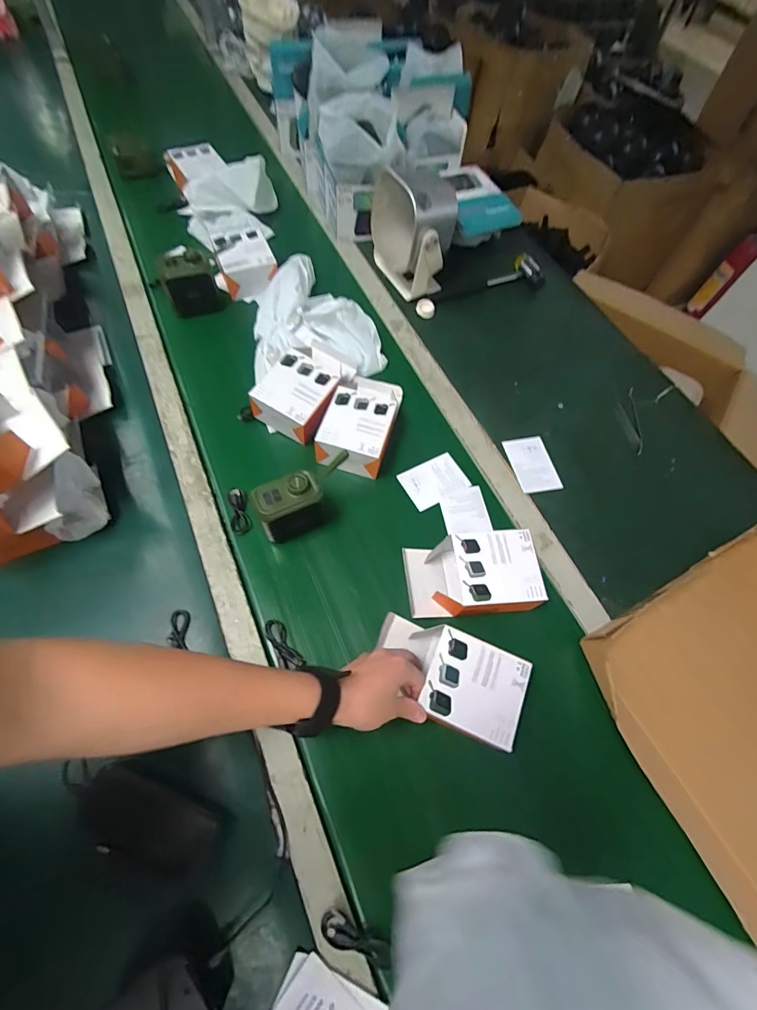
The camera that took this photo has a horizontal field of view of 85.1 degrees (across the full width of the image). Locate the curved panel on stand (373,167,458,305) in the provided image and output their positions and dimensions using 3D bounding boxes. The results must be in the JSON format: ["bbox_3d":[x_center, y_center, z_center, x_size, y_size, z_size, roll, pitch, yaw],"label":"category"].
[{"bbox_3d":[0.065,-0.519,0.774,0.115,0.154,0.162,-14,64,-12],"label":"curved panel on stand"}]

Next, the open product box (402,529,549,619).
[{"bbox_3d":[0.124,0.094,0.558,0.169,0.067,0.104,1,61,-5],"label":"open product box"}]

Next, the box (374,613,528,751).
[{"bbox_3d":[0.082,0.205,0.491,0.167,0.051,0.101,22,66,8],"label":"box"}]

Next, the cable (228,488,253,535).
[{"bbox_3d":[-0.201,0.008,0.598,0.028,0.009,0.070,-11,66,-7],"label":"cable"}]

